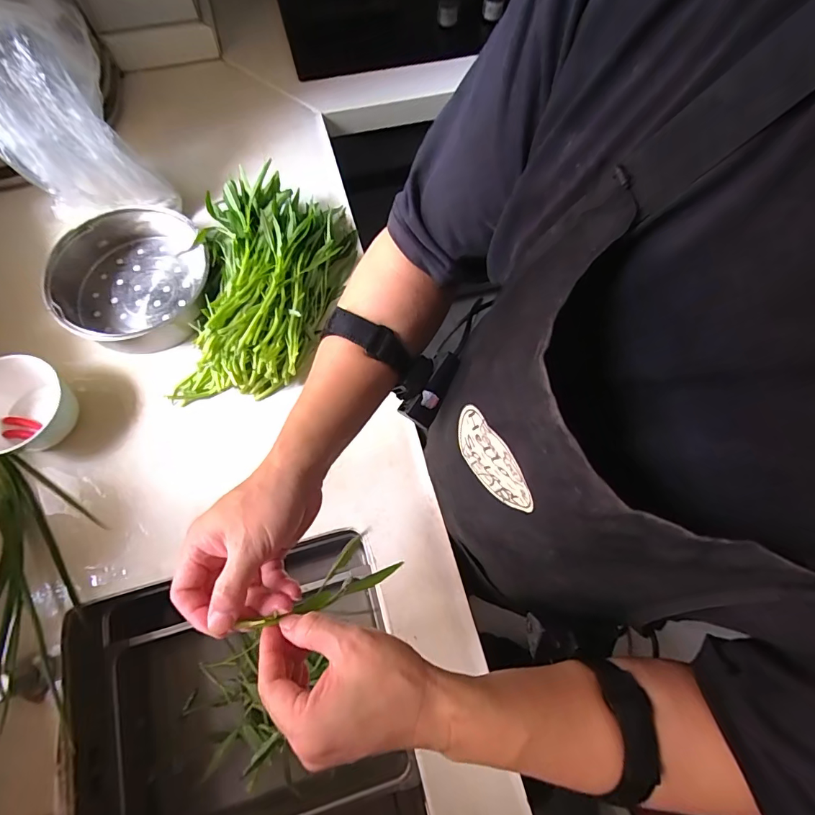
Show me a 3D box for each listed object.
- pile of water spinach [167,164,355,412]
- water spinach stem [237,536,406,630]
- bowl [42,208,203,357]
[{"bbox_3d":[-0.202,-0.179,0.599,0.182,0.092,0.352,12,72,2],"label":"pile of water spinach"},{"bbox_3d":[-0.066,0.141,0.353,0.150,0.013,0.043,-3,65,-46],"label":"water spinach stem"},{"bbox_3d":[-0.396,-0.188,0.611,0.201,0.083,0.229,-36,76,-13],"label":"bowl"}]

